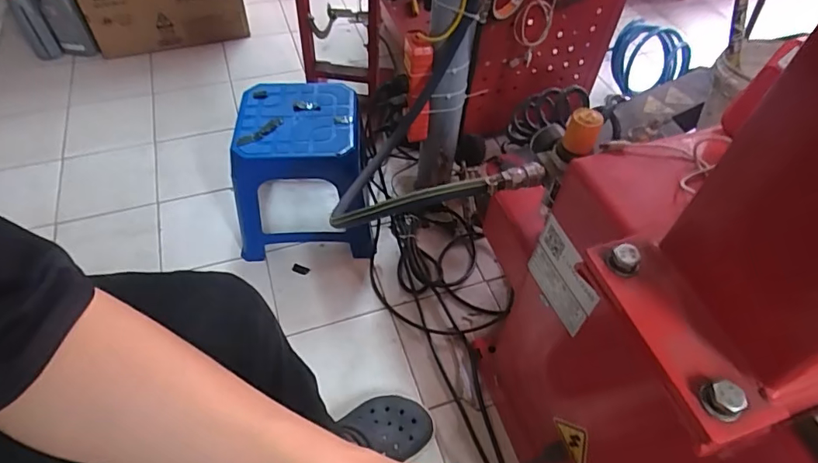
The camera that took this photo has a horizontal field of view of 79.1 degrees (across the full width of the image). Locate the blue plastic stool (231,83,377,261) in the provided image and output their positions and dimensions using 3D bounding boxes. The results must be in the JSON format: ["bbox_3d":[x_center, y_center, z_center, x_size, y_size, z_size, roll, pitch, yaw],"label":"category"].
[{"bbox_3d":[-0.214,-0.104,0.966,0.251,0.256,0.258,-10,53,-8],"label":"blue plastic stool"}]

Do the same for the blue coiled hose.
[{"bbox_3d":[0.608,-0.435,1.258,0.190,0.097,0.192,27,56,18],"label":"blue coiled hose"}]

